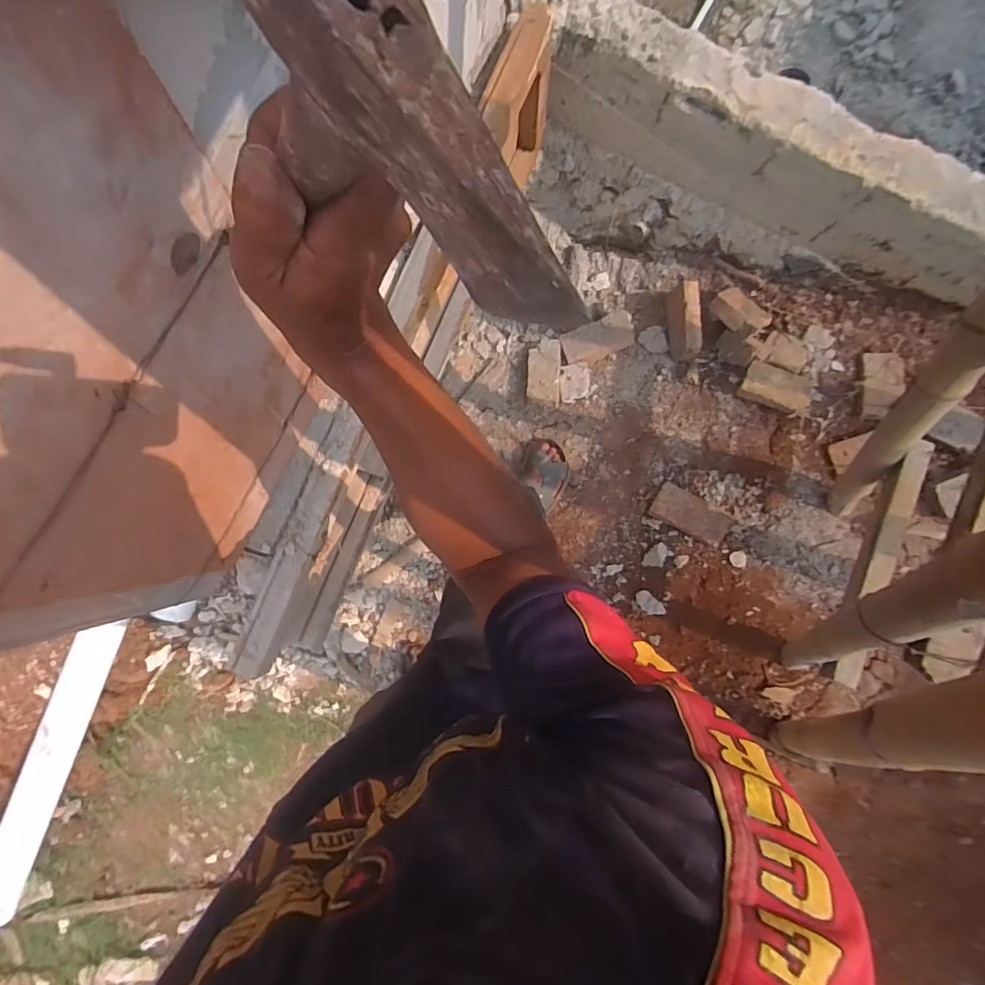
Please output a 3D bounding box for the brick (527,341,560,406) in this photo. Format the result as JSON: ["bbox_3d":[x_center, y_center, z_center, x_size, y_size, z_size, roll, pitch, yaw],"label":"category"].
[{"bbox_3d":[0.132,-0.306,1.300,0.081,0.051,0.180,2,85,-5],"label":"brick"}]

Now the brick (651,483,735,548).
[{"bbox_3d":[0.459,0.052,1.180,0.172,0.035,0.079,32,83,15],"label":"brick"}]

